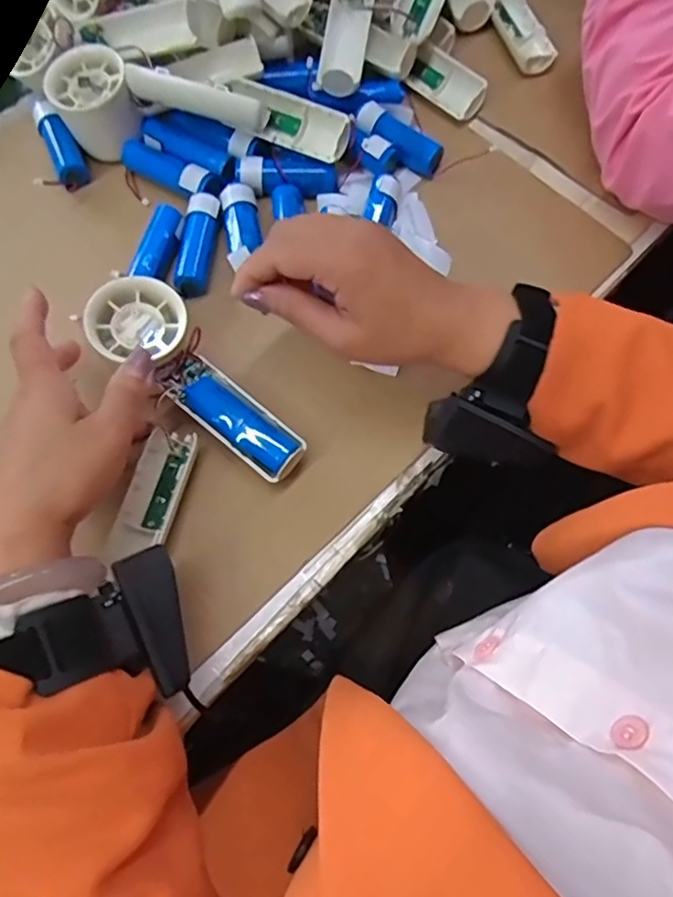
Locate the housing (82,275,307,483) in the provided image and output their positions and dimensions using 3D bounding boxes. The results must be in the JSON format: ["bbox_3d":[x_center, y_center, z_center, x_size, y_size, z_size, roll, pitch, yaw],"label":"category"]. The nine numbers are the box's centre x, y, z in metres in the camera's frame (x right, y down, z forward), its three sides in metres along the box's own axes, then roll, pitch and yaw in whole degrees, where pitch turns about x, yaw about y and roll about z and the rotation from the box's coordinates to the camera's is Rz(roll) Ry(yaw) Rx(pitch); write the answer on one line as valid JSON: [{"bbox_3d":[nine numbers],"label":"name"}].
[{"bbox_3d":[-0.084,-0.040,0.371,0.151,0.024,0.052,44,75,-1],"label":"housing"}]

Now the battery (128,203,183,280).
[{"bbox_3d":[-0.121,-0.139,0.423,0.022,0.019,0.059,16,68,5],"label":"battery"}]

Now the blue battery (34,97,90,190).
[{"bbox_3d":[-0.206,-0.227,0.456,0.021,0.014,0.073,-24,70,-11],"label":"blue battery"}]

